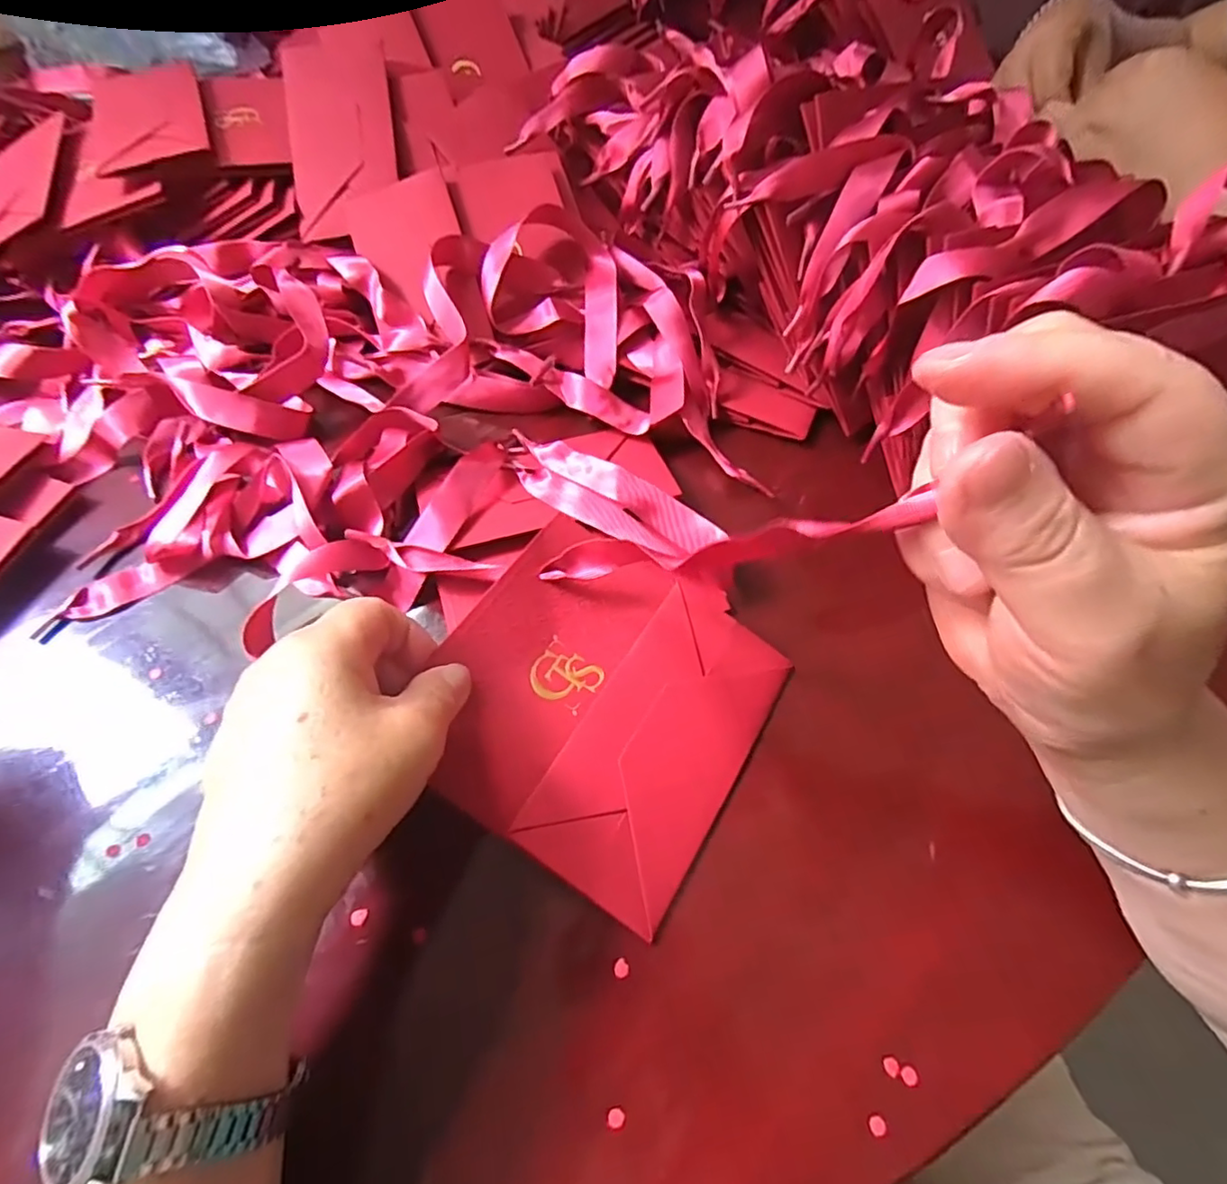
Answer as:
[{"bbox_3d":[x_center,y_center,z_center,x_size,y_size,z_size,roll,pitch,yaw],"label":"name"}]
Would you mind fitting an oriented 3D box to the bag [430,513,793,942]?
[{"bbox_3d":[-0.003,0.045,0.272,0.133,0.013,0.141,33,64,4],"label":"bag"}]

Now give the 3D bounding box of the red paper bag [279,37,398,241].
[{"bbox_3d":[-0.186,-0.310,0.415,0.070,0.007,0.149,-8,82,-1],"label":"red paper bag"}]

